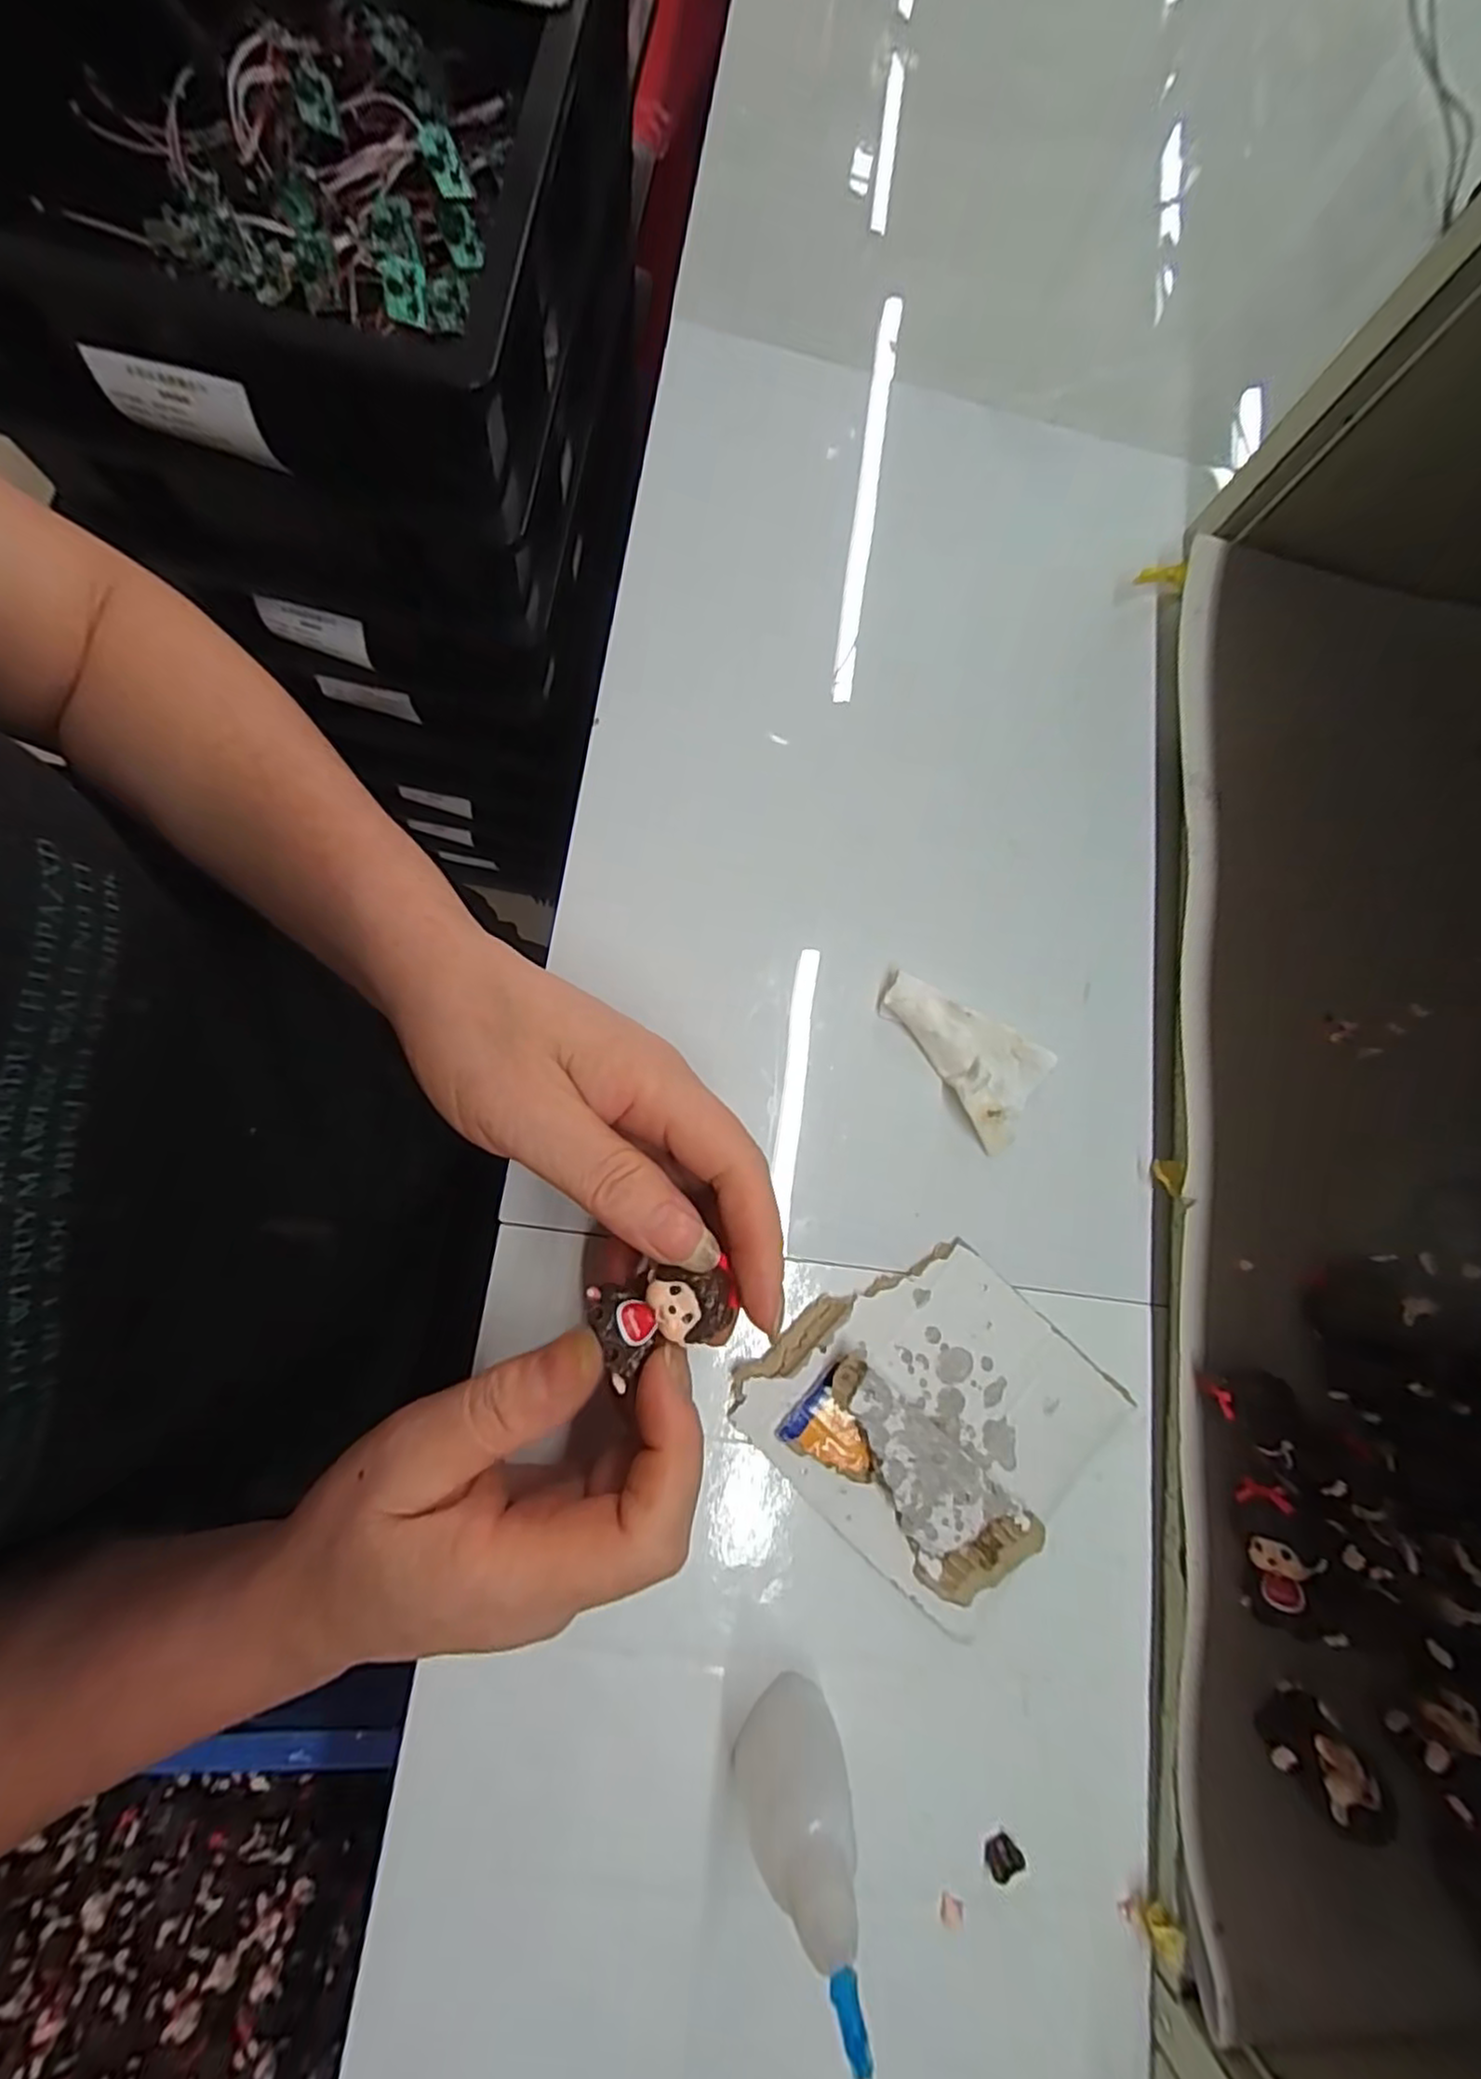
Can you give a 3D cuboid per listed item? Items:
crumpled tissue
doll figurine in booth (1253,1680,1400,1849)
[{"bbox_3d":[0.083,0.008,0.277,0.070,0.020,0.044,31,79,-1],"label":"crumpled tissue"},{"bbox_3d":[0.193,0.237,0.229,0.038,0.015,0.024,44,79,1],"label":"doll figurine in booth"}]

